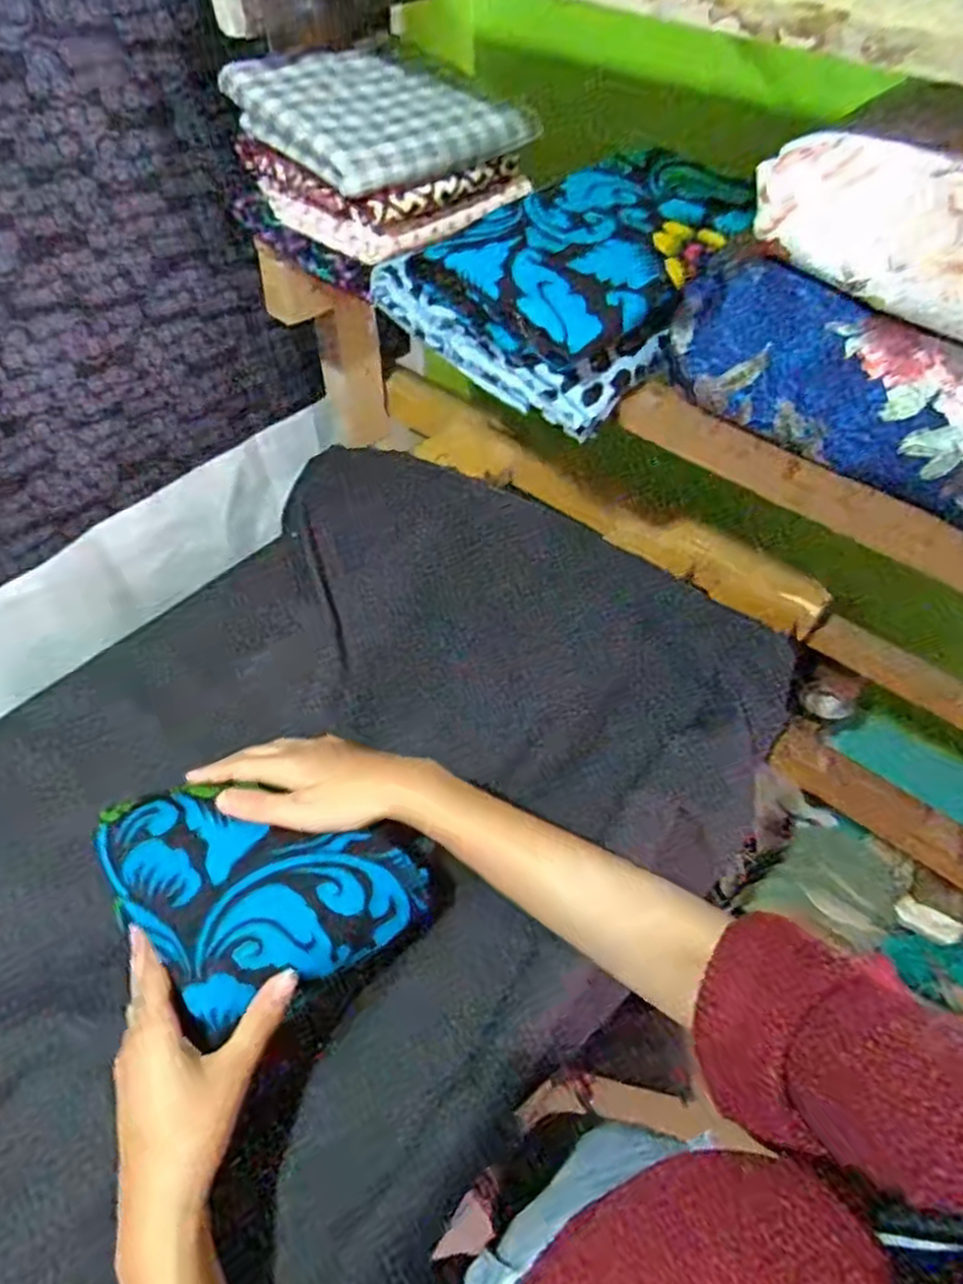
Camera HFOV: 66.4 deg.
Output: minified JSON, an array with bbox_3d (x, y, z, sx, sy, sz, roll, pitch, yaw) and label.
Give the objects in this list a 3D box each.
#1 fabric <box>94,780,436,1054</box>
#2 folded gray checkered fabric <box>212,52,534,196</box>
[{"bbox_3d":[-0.128,0.140,0.458,0.161,0.044,0.152,-24,56,-21],"label":"fabric"},{"bbox_3d":[-0.077,-0.418,0.579,0.173,0.043,0.182,38,59,25],"label":"folded gray checkered fabric"}]

